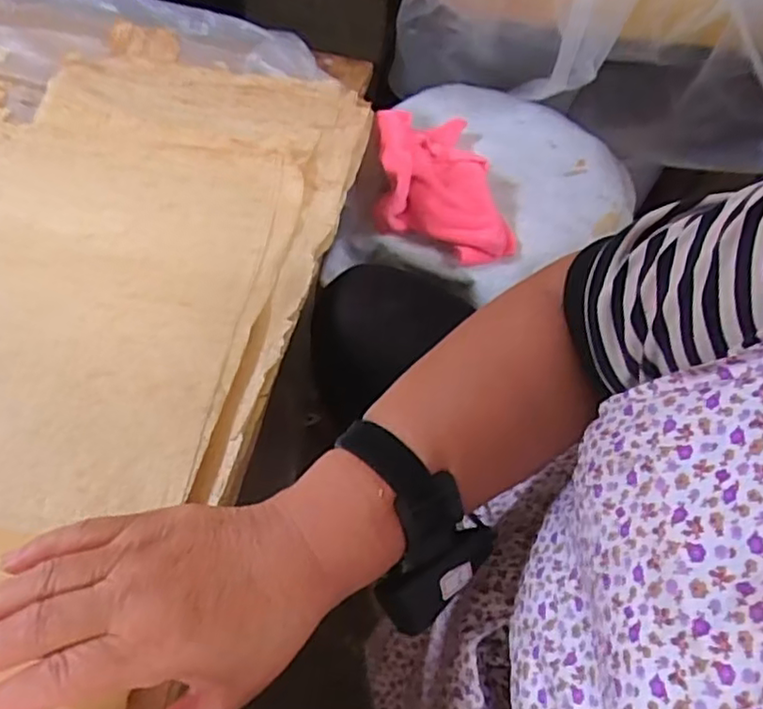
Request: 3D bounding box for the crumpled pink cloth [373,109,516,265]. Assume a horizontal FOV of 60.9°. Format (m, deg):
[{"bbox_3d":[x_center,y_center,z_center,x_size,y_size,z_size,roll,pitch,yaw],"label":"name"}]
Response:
[{"bbox_3d":[0.056,-0.194,0.667,0.133,0.085,0.201,-9,55,-11],"label":"crumpled pink cloth"}]

